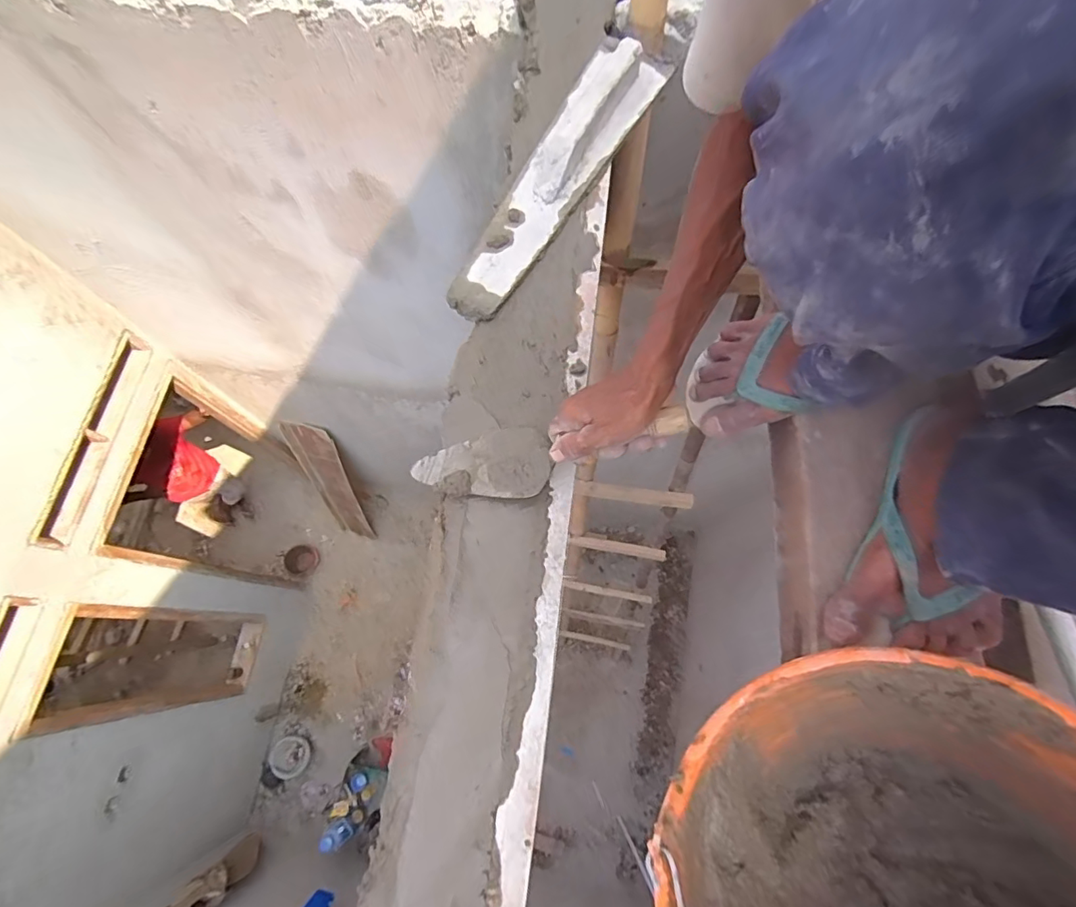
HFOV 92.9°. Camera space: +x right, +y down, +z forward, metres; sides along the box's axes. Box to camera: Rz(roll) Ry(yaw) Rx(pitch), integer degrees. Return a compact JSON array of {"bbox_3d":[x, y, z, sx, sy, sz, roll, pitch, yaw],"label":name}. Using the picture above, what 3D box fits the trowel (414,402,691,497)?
[{"bbox_3d":[0.010,-0.002,0.535,0.284,0.042,0.083,-11,70,12],"label":"trowel"}]

